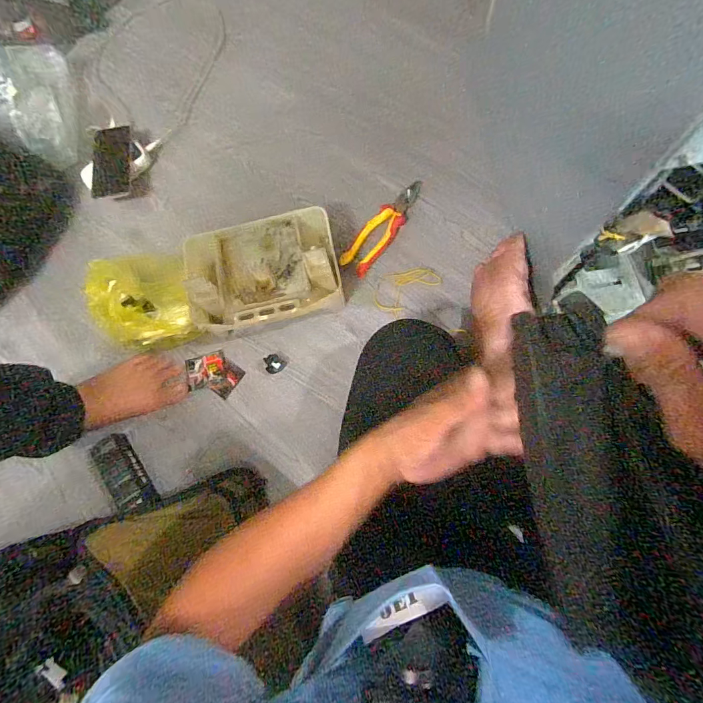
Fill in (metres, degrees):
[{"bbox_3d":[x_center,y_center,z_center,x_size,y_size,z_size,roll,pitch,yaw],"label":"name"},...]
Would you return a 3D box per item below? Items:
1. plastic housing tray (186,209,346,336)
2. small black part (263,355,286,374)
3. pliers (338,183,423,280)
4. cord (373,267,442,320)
[{"bbox_3d":[-0.142,-0.121,0.648,0.246,0.087,0.180,-12,75,4],"label":"plastic housing tray"},{"bbox_3d":[-0.129,0.020,0.649,0.030,0.021,0.031,-1,77,5],"label":"small black part"},{"bbox_3d":[0.059,-0.218,0.670,0.051,0.028,0.197,37,82,12],"label":"pliers"},{"bbox_3d":[0.089,-0.110,0.664,0.107,0.005,0.069,-40,82,2],"label":"cord"}]

